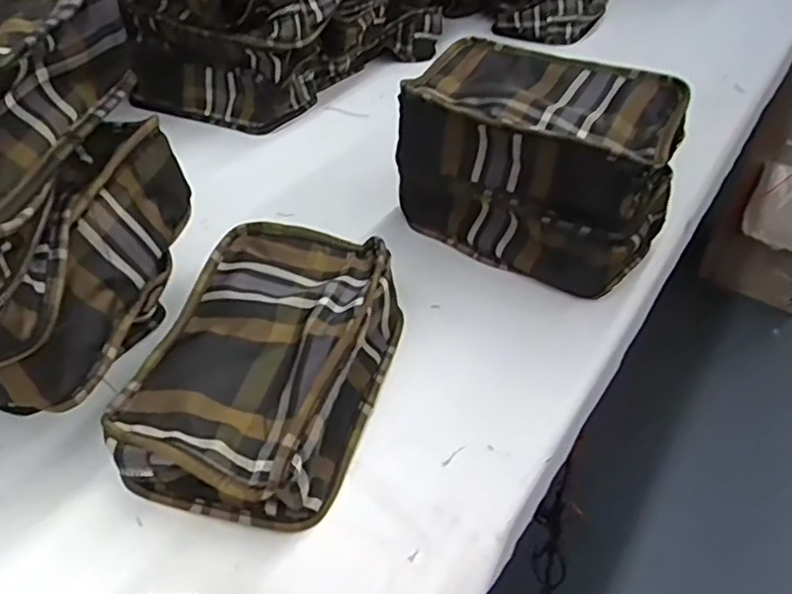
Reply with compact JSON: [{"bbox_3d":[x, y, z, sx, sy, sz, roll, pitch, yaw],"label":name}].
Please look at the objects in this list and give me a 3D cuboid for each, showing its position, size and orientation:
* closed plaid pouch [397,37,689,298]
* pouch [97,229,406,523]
[{"bbox_3d":[0.109,-0.106,0.497,0.190,0.114,0.128,27,48,26],"label":"closed plaid pouch"},{"bbox_3d":[-0.077,0.035,0.386,0.130,0.055,0.197,10,43,10],"label":"pouch"}]

